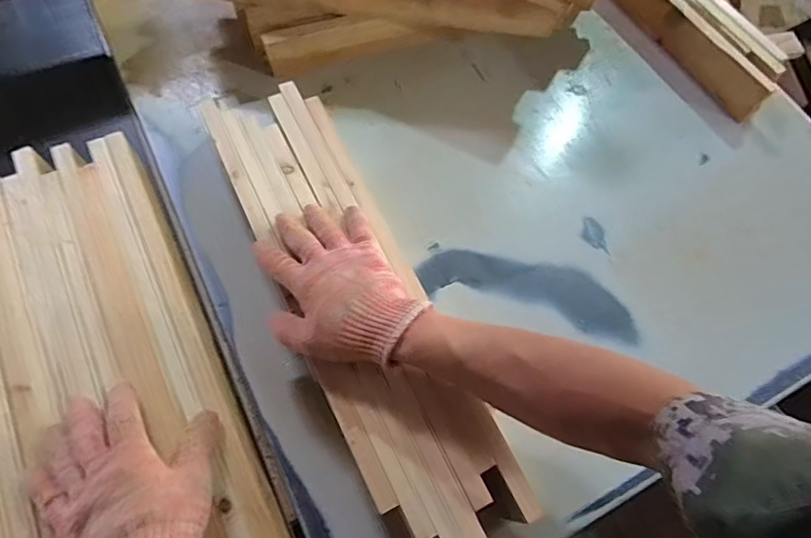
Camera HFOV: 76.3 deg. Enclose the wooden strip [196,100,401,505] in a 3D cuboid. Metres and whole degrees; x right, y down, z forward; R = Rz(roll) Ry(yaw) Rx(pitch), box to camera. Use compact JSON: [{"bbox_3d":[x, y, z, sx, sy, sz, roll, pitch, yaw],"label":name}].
[{"bbox_3d":[-0.121,0.008,0.517,0.021,0.015,0.471,-24,70,-14],"label":"wooden strip"}]

